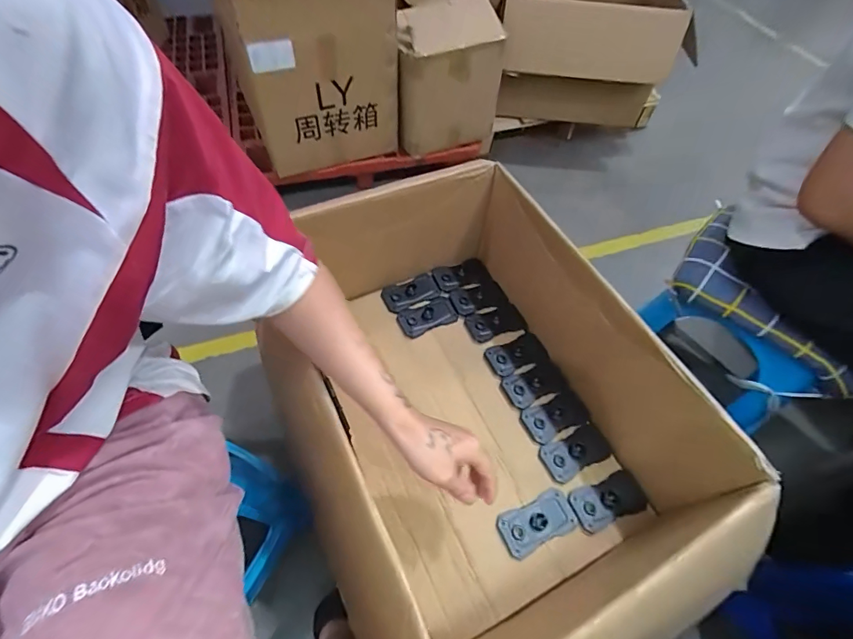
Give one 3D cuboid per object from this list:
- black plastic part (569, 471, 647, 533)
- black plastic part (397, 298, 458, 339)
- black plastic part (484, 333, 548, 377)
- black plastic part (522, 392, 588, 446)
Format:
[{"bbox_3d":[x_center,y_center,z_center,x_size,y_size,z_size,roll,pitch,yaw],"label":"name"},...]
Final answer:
[{"bbox_3d":[0.273,0.265,0.605,0.114,0.017,0.056,-15,59,-13],"label":"black plastic part"},{"bbox_3d":[0.001,-0.006,0.761,0.102,0.014,0.056,-20,60,-16],"label":"black plastic part"},{"bbox_3d":[0.164,0.062,0.742,0.107,0.015,0.061,-21,61,-17],"label":"black plastic part"},{"bbox_3d":[0.216,0.160,0.684,0.116,0.016,0.061,-21,61,-16],"label":"black plastic part"}]

